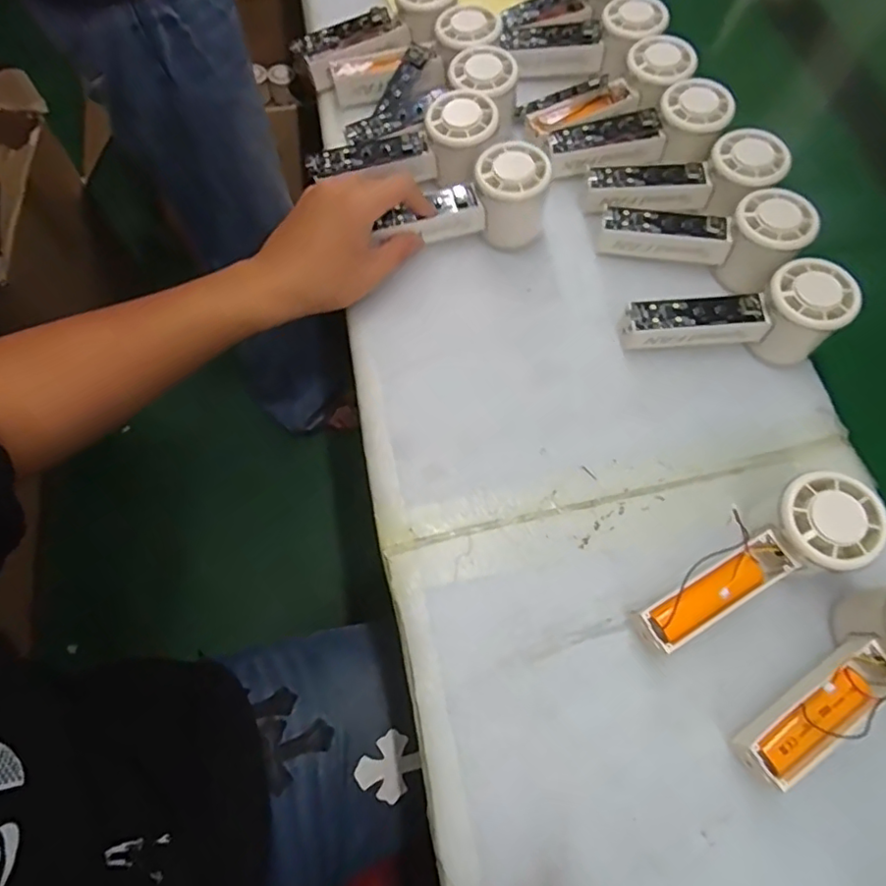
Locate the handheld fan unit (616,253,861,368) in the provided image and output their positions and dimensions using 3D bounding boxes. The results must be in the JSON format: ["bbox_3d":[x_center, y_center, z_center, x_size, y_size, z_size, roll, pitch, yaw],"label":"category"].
[{"bbox_3d":[0.211,-0.100,0.425,0.150,0.060,0.063,5,67,1],"label":"handheld fan unit"}]

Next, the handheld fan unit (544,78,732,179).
[{"bbox_3d":[0.163,-0.255,0.484,0.145,0.035,0.063,-12,67,9],"label":"handheld fan unit"}]

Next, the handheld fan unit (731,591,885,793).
[{"bbox_3d":[0.232,0.133,0.326,0.154,0.047,0.059,-38,72,-1],"label":"handheld fan unit"}]

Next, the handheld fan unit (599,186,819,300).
[{"bbox_3d":[0.201,-0.168,0.453,0.149,0.057,0.056,16,67,5],"label":"handheld fan unit"}]

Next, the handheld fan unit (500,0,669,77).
[{"bbox_3d":[0.130,-0.372,0.531,0.143,0.043,0.059,-6,66,14],"label":"handheld fan unit"}]

